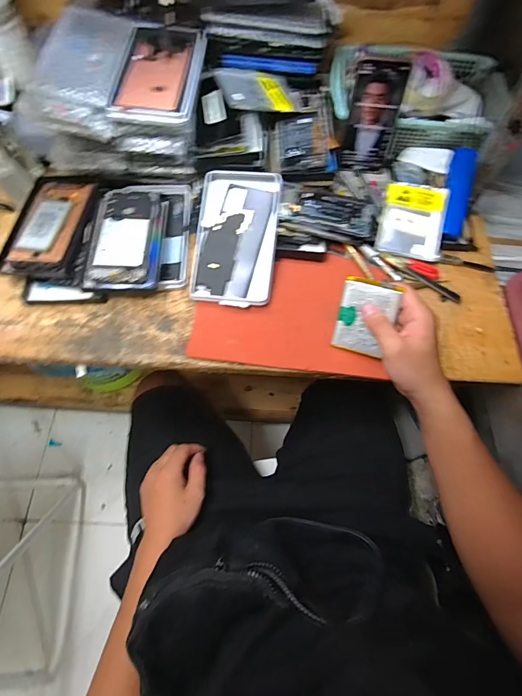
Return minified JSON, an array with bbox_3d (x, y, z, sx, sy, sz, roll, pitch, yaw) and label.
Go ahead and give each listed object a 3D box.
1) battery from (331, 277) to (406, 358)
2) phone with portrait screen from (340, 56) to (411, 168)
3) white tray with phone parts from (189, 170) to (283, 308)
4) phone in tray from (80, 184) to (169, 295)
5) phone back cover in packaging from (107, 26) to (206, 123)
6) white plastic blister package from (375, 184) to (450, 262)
[{"bbox_3d":[0.122,-0.035,0.448,0.062,0.088,0.007,18,26,19],"label":"battery"},{"bbox_3d":[0.164,-0.337,0.561,0.069,0.140,0.009,10,50,8],"label":"phone with portrait screen"},{"bbox_3d":[-0.033,-0.150,0.516,0.108,0.013,0.186,4,80,5],"label":"white tray with phone parts"},{"bbox_3d":[-0.181,-0.156,0.530,0.091,0.028,0.179,2,65,0],"label":"phone in tray"},{"bbox_3d":[-0.134,-0.376,0.518,0.098,0.017,0.181,6,65,1],"label":"phone back cover in packaging"},{"bbox_3d":[0.217,-0.181,0.544,0.086,0.011,0.103,12,88,15],"label":"white plastic blister package"}]

